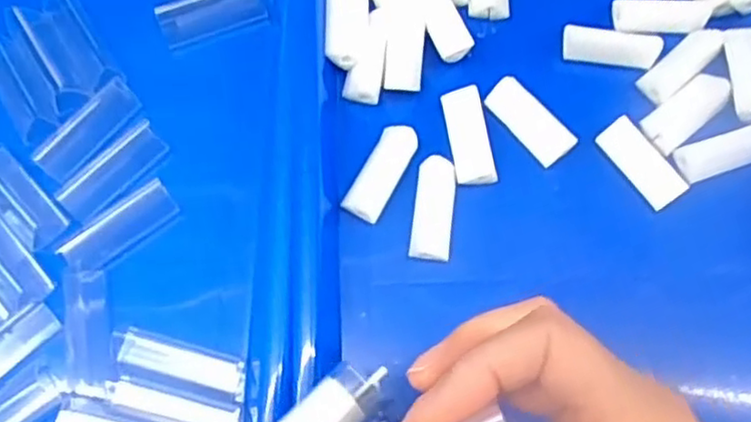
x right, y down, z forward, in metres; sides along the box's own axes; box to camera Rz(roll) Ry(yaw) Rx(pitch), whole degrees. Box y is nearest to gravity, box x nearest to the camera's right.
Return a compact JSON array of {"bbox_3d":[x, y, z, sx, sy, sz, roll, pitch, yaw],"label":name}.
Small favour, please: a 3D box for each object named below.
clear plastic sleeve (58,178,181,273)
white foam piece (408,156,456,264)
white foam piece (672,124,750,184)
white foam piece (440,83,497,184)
[{"bbox_3d":[-0.116,0.007,0.309,0.052,0.007,0.019,-38,76,-15],"label":"clear plastic sleeve"},{"bbox_3d":[0.027,-0.001,0.315,0.018,0.009,0.046,7,70,0],"label":"white foam piece"},{"bbox_3d":[0.169,-0.029,0.327,0.047,0.009,0.018,-17,72,-9],"label":"white foam piece"},{"bbox_3d":[0.045,-0.036,0.326,0.020,0.008,0.047,-7,70,-5],"label":"white foam piece"}]

